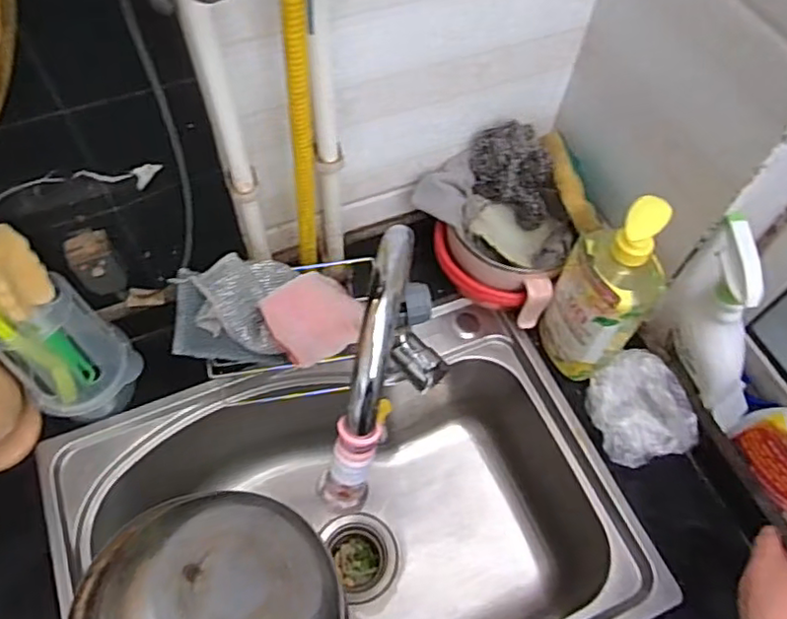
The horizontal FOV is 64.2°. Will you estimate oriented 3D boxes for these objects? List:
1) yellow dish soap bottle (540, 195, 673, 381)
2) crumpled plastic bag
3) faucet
[{"bbox_3d":[0.224,-0.018,0.667,0.068,0.258,0.097,-31,66,-18],"label":"yellow dish soap bottle"},{"bbox_3d":[0.281,0.109,0.718,0.088,0.061,0.120,-11,61,-9],"label":"crumpled plastic bag"},{"bbox_3d":[-0.004,0.062,0.541,0.062,0.267,0.226,19,61,8],"label":"faucet"}]

